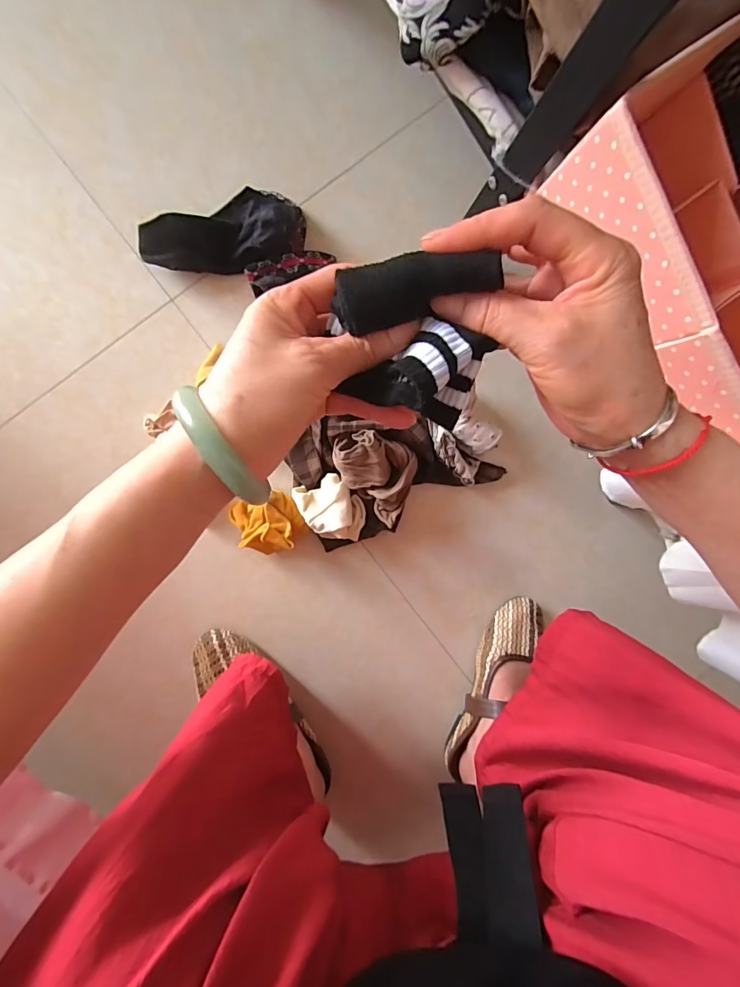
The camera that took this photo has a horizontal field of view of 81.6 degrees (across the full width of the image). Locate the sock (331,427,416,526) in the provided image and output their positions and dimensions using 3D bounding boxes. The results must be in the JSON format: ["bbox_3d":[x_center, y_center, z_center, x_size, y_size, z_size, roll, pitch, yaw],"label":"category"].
[{"bbox_3d":[0.011,-0.026,0.459,0.101,0.033,0.075,44,90,-10],"label":"sock"}]

